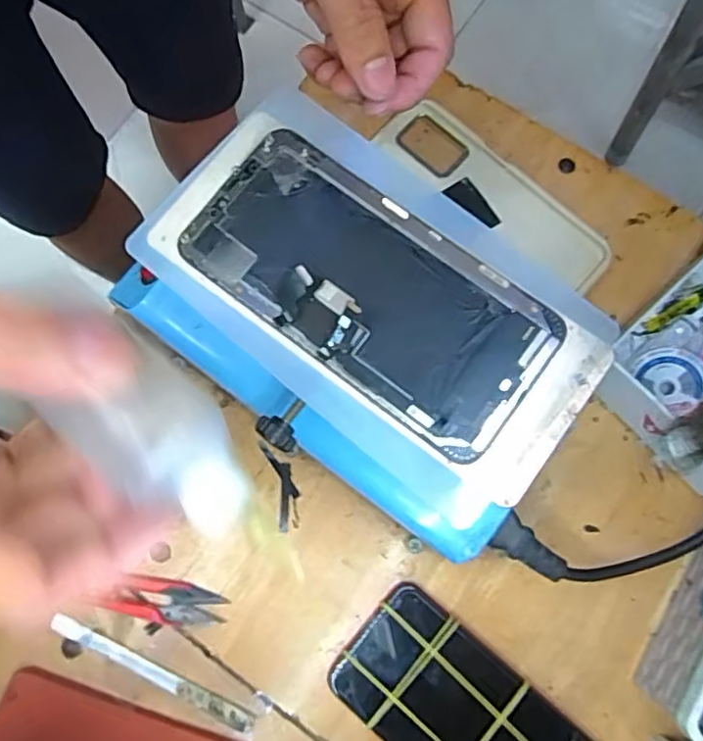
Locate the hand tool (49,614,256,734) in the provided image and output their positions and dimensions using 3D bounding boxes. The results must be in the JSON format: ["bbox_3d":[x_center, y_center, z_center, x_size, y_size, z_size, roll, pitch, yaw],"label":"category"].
[{"bbox_3d":[-0.114,0.174,0.358,0.129,0.004,0.010,24,79,7],"label":"hand tool"}]

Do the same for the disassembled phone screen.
[{"bbox_3d":[0.006,-0.035,0.256,0.153,0.012,0.075,36,80,9],"label":"disassembled phone screen"}]

